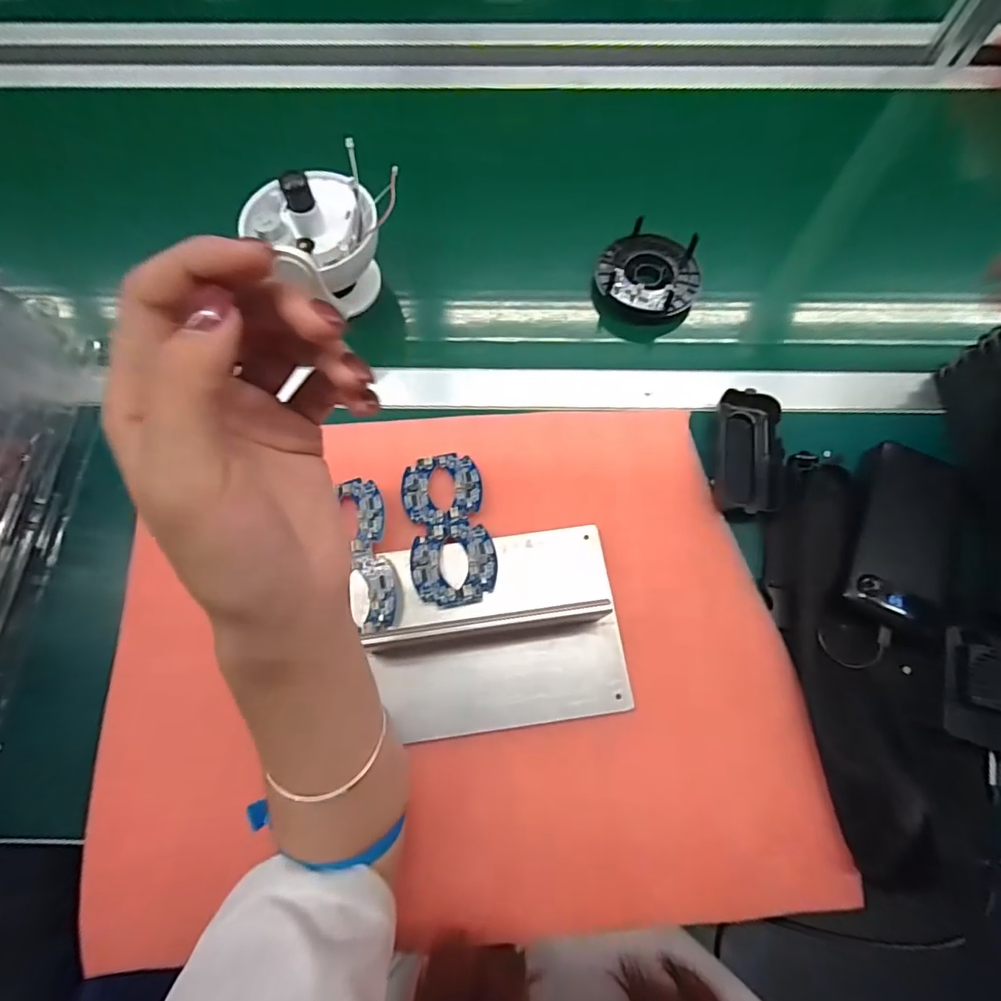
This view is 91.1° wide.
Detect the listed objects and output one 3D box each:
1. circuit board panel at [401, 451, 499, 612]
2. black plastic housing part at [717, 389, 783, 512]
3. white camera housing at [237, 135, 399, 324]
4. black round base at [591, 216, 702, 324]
[{"bbox_3d":[-0.042,0.020,0.394,0.064,0.005,0.126,-10,65,-3],"label":"circuit board panel"},{"bbox_3d":[0.213,-0.039,0.423,0.048,0.026,0.110,7,68,5],"label":"black plastic housing part"},{"bbox_3d":[-0.169,-0.244,0.456,0.108,0.105,0.115,-39,72,-14],"label":"white camera housing"},{"bbox_3d":[0.148,-0.226,0.490,0.100,0.034,0.100,-1,67,1],"label":"black round base"}]

